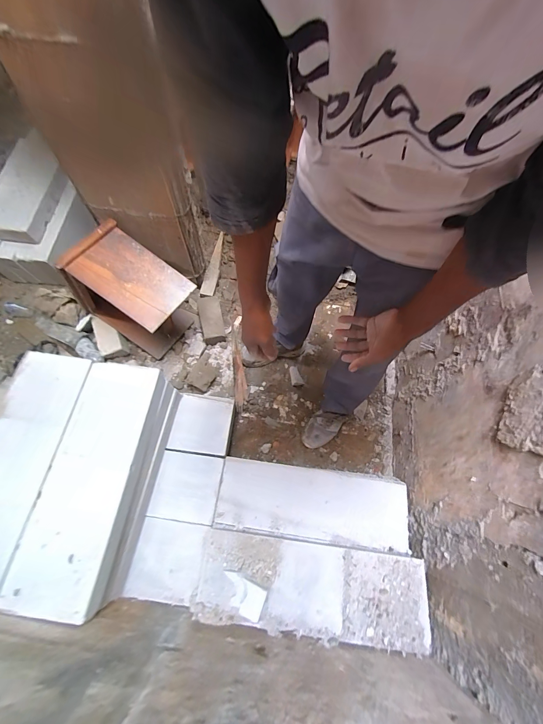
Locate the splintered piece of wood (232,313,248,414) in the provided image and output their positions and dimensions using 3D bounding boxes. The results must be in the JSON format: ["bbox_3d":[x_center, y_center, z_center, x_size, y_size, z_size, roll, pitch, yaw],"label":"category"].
[{"bbox_3d":[-0.134,-0.003,1.262,0.049,0.030,0.411,-5,72,1],"label":"splintered piece of wood"}]

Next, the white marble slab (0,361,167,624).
[{"bbox_3d":[-0.465,0.284,0.786,0.214,0.075,0.585,8,67,1],"label":"white marble slab"}]

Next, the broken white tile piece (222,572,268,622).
[{"bbox_3d":[-0.075,0.596,0.772,0.118,0.016,0.071,26,68,9],"label":"broken white tile piece"}]

